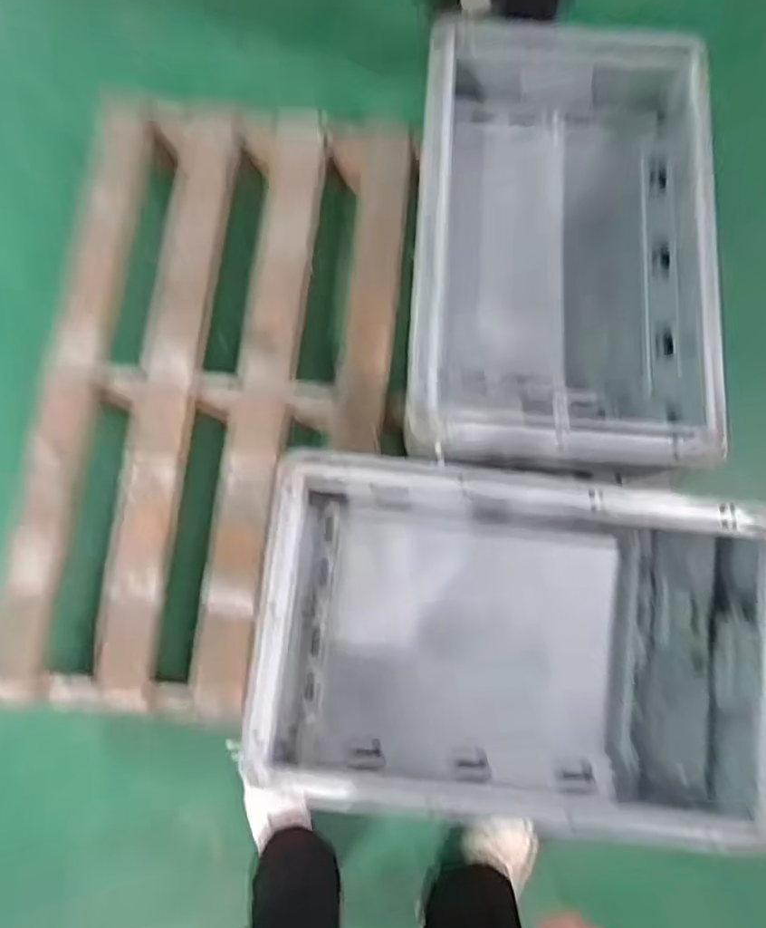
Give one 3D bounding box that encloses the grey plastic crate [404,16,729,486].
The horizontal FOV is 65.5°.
[{"bbox_3d":[0.268,-0.329,0.919,0.422,0.196,0.684,4,79,-2],"label":"grey plastic crate"}]

